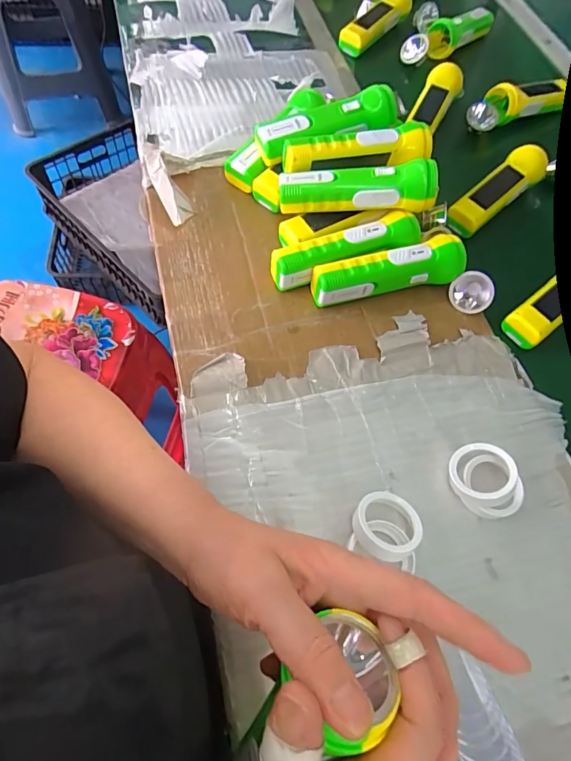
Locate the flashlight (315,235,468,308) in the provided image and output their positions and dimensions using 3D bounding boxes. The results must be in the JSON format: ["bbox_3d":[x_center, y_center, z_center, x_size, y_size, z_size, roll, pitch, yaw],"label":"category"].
[{"bbox_3d":[0.102,-0.111,0.433,0.150,0.040,0.035,-8,65,-11],"label":"flashlight"}]

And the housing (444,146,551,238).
[{"bbox_3d":[0.246,-0.218,0.505,0.137,0.045,0.041,-40,74,-8],"label":"housing"}]

